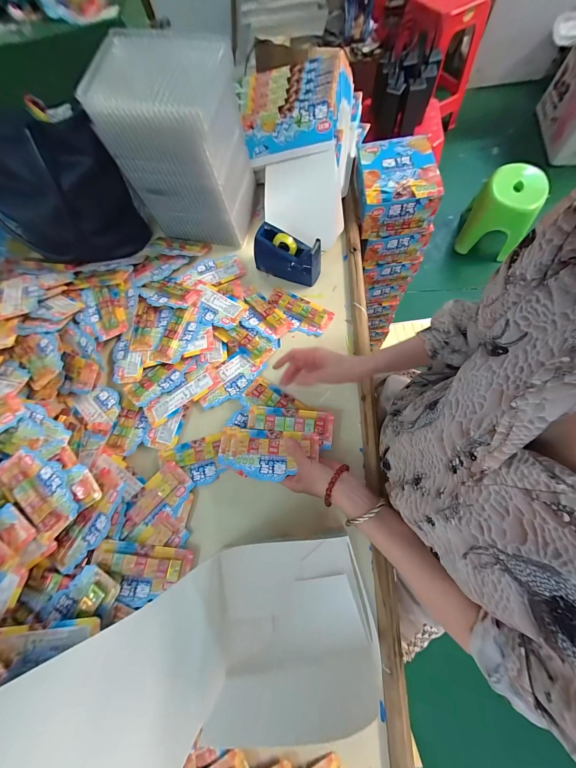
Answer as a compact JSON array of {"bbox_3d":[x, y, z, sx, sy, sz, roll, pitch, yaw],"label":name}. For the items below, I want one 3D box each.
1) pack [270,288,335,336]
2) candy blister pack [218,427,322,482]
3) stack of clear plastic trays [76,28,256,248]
[{"bbox_3d":[0.018,-0.148,0.536,0.141,0.012,0.069,30,75,13],"label":"pack"},{"bbox_3d":[-0.035,0.116,0.427,0.164,0.023,0.079,4,71,4],"label":"candy blister pack"},{"bbox_3d":[-0.196,-0.443,0.509,0.206,0.258,0.179,13,72,7],"label":"stack of clear plastic trays"}]

